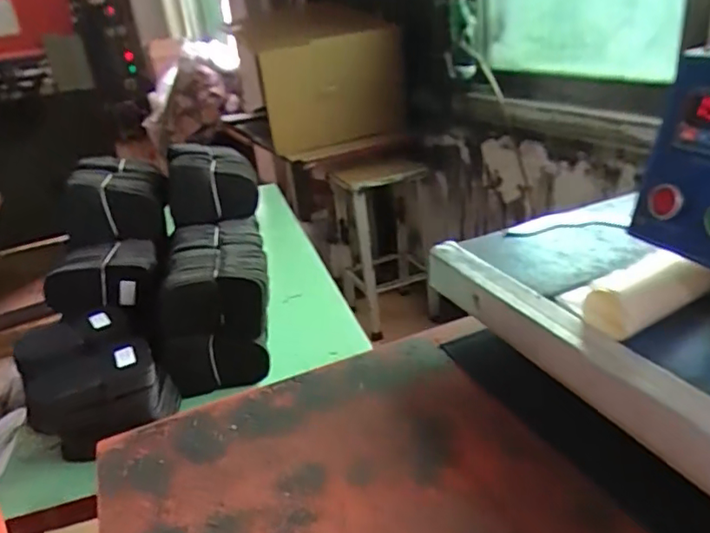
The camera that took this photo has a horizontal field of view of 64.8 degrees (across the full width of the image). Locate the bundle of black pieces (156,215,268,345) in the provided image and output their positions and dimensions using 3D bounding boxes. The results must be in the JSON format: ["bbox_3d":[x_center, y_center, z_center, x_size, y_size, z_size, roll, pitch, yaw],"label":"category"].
[{"bbox_3d":[-0.212,0.016,0.871,0.160,0.094,0.211,-9,26,-3],"label":"bundle of black pieces"}]

